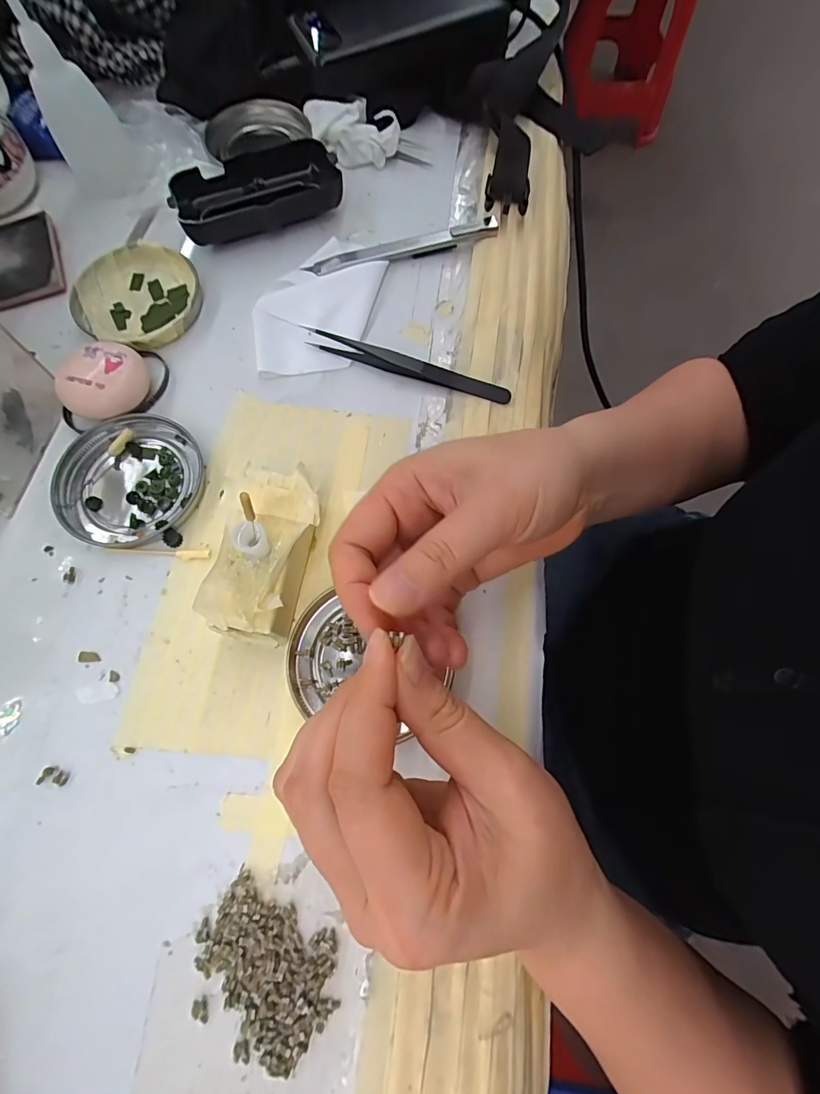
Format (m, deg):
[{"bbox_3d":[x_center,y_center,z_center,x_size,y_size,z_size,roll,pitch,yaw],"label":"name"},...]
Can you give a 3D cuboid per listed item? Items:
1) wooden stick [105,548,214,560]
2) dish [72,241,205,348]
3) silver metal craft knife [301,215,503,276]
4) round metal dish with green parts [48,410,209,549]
[{"bbox_3d":[-0.136,0.003,0.242,0.056,0.004,0.006,1,72,-1],"label":"wooden stick"},{"bbox_3d":[-0.176,-0.163,0.292,0.082,0.010,0.076,0,72,-1],"label":"dish"},{"bbox_3d":[-0.005,-0.203,0.304,0.129,0.009,0.015,-14,73,-5],"label":"silver metal craft knife"},{"bbox_3d":[-0.158,-0.039,0.254,0.077,0.008,0.075,0,72,-1],"label":"round metal dish with green parts"}]

